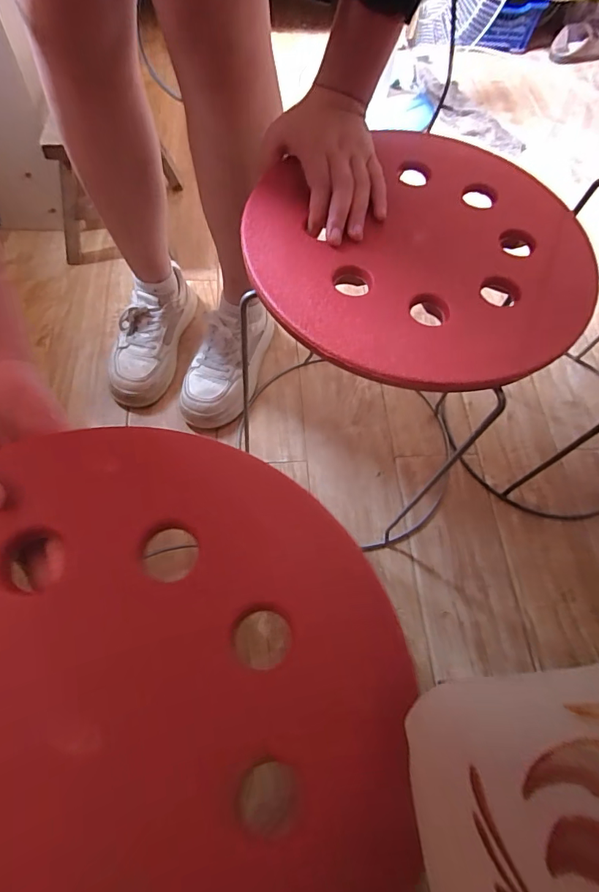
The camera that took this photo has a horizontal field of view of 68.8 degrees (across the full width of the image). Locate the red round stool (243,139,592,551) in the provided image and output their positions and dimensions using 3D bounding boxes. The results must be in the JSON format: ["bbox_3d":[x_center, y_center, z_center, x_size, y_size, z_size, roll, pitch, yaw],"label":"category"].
[{"bbox_3d":[0.090,-0.084,0.546,0.288,0.414,0.314,1,61,-2],"label":"red round stool"}]

